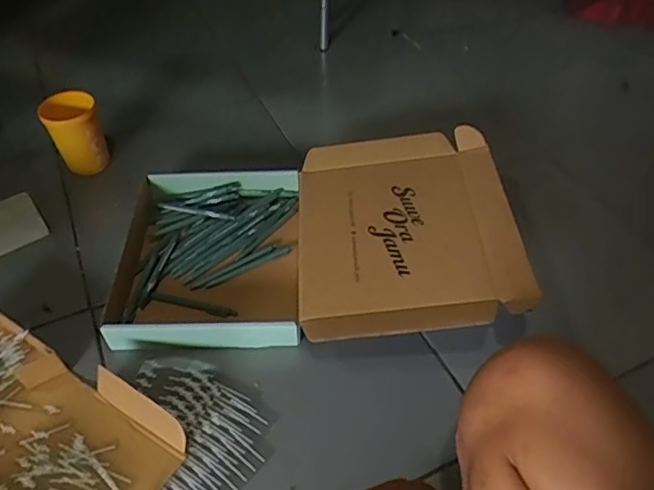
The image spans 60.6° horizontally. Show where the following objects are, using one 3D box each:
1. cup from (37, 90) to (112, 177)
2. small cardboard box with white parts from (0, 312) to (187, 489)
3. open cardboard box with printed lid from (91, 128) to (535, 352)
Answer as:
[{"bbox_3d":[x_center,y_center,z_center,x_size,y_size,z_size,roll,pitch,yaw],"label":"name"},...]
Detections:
[{"bbox_3d":[-0.416,-0.181,0.940,0.083,0.125,0.076,-1,47,1],"label":"cup"},{"bbox_3d":[-0.353,0.201,0.661,0.358,0.045,0.175,24,52,22],"label":"small cardboard box with white parts"},{"bbox_3d":[-0.017,-0.018,0.804,0.533,0.103,0.354,-1,47,0],"label":"open cardboard box with printed lid"}]

